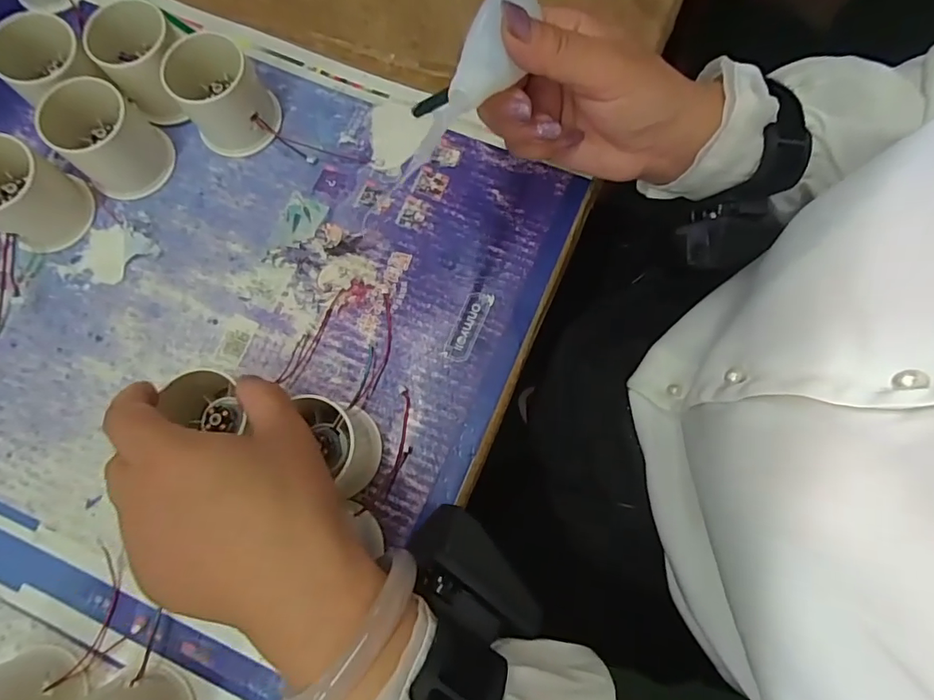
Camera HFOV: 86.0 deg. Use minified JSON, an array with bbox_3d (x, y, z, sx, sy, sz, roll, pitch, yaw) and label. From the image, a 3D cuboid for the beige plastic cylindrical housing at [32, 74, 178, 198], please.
[{"bbox_3d":[-0.230,-0.134,0.318,0.056,0.051,0.054,0,78,1],"label":"beige plastic cylindrical housing"}]

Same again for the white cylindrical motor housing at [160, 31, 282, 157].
[{"bbox_3d":[-0.159,-0.165,0.324,0.055,0.049,0.058,0,78,1],"label":"white cylindrical motor housing"}]

